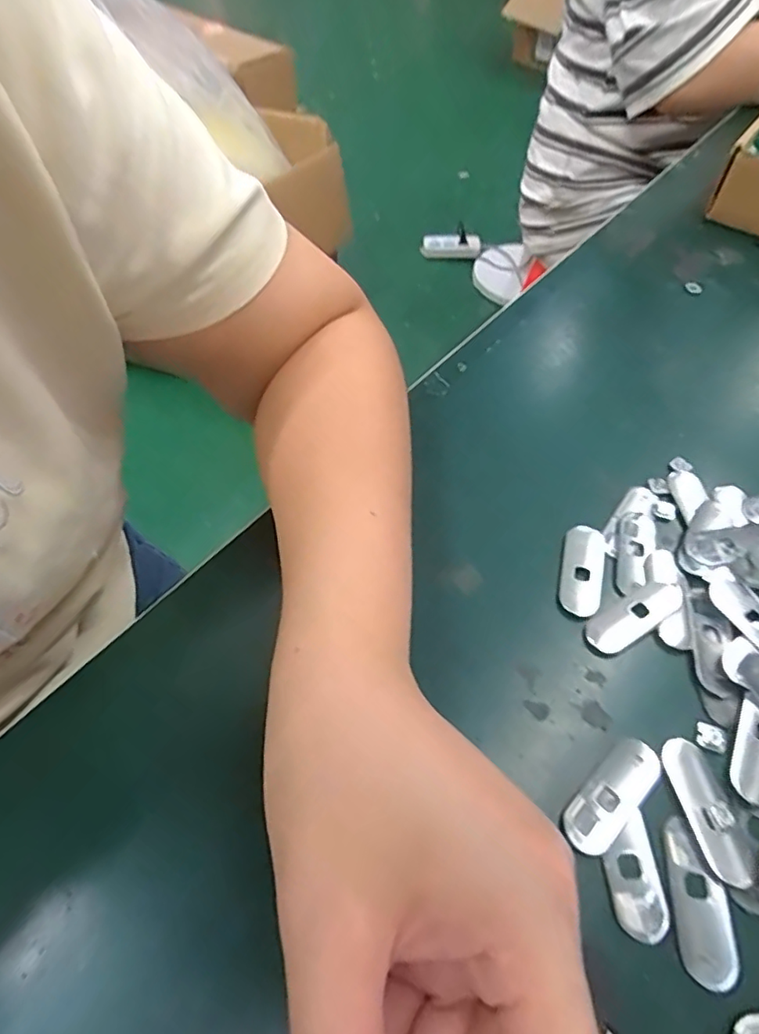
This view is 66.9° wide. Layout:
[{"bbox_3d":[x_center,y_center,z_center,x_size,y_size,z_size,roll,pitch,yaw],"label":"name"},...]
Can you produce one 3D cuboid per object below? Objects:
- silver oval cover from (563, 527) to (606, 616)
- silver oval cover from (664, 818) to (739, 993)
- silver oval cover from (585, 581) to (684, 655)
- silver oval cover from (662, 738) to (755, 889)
[{"bbox_3d":[0.100,0.025,0.281,0.019,0.004,0.052,13,55,9],"label":"silver oval cover"},{"bbox_3d":[0.114,0.136,0.204,0.019,0.004,0.049,3,54,2],"label":"silver oval cover"},{"bbox_3d":[0.119,0.045,0.266,0.051,0.004,0.018,-27,59,-18],"label":"silver oval cover"},{"bbox_3d":[0.126,0.111,0.220,0.018,0.004,0.050,-9,55,-6],"label":"silver oval cover"}]

